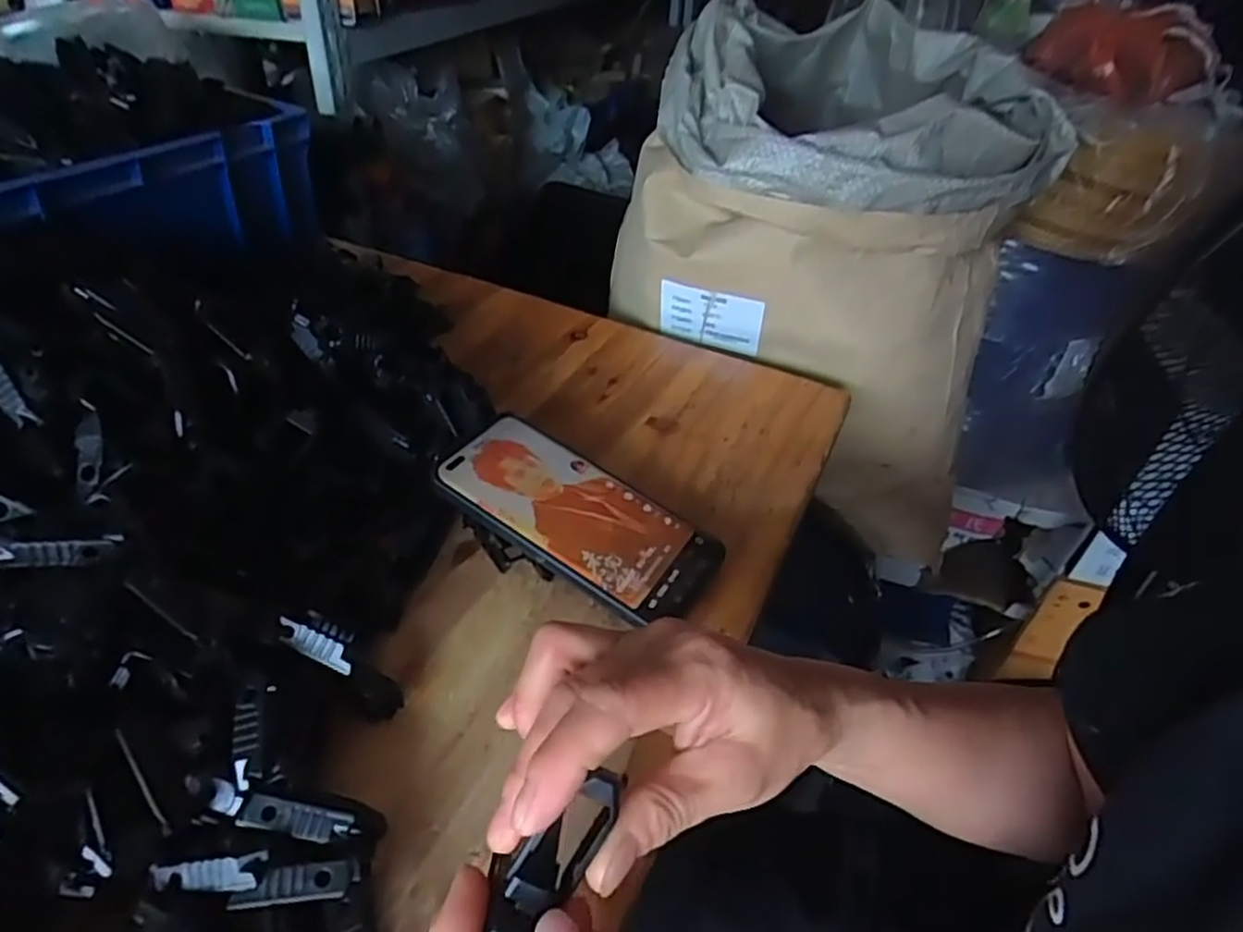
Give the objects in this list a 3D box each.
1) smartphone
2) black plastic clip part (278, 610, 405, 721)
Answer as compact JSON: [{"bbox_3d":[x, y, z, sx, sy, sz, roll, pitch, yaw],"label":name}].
[{"bbox_3d":[-0.024,0.029,0.421,0.162,0.009,0.076,31,45,11],"label":"smartphone"},{"bbox_3d":[-0.124,0.088,0.333,0.020,0.067,0.024,-26,23,35],"label":"black plastic clip part"}]

